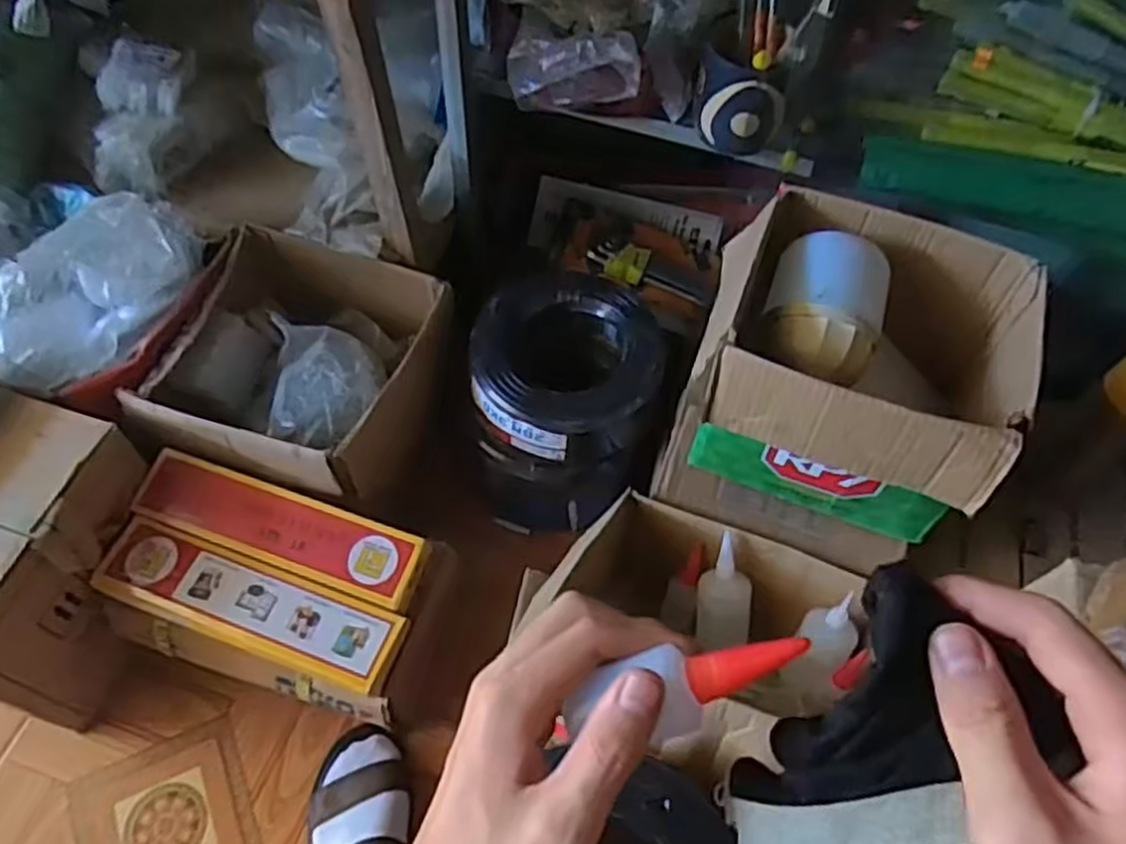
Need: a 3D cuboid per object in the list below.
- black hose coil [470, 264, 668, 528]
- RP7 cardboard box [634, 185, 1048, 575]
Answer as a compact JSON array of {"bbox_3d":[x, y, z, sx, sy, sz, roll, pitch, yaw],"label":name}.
[{"bbox_3d":[-0.002,-0.015,0.938,0.204,0.206,0.217,1,58,-2],"label":"black hose coil"},{"bbox_3d":[0.244,-0.037,0.705,0.237,0.211,0.226,22,60,11],"label":"RP7 cardboard box"}]

